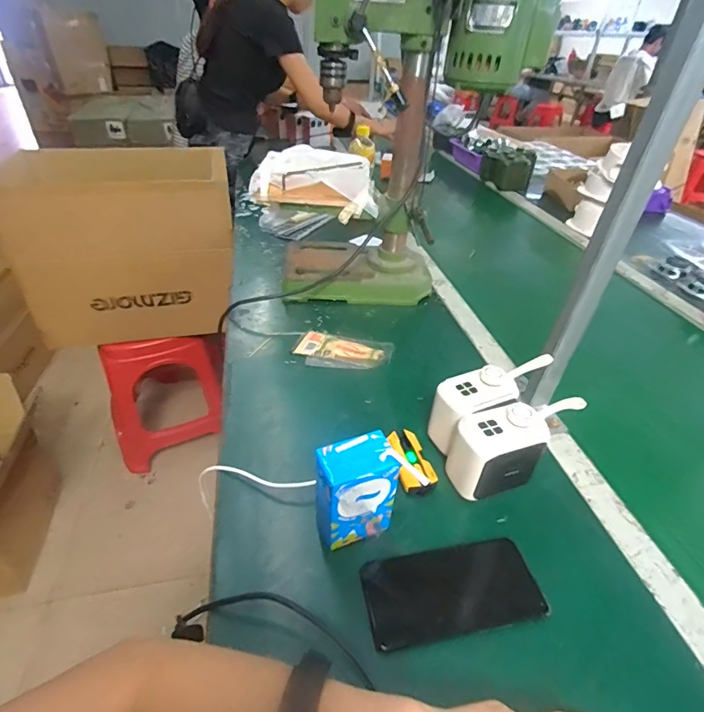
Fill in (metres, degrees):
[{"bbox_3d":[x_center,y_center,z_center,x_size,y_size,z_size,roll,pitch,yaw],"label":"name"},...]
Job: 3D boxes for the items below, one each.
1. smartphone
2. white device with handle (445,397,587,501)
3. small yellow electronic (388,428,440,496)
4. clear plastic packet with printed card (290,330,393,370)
[{"bbox_3d":[0.088,0.206,0.377,0.149,0.006,0.076,-5,39,-10],"label":"smartphone"},{"bbox_3d":[0.173,0.097,0.451,0.142,0.095,0.054,-8,39,-14],"label":"white device with handle"},{"bbox_3d":[0.065,0.119,0.481,0.037,0.020,0.077,-9,40,-15],"label":"small yellow electronic"},{"bbox_3d":[-0.015,-0.005,0.646,0.145,0.014,0.073,12,39,11],"label":"clear plastic packet with printed card"}]

